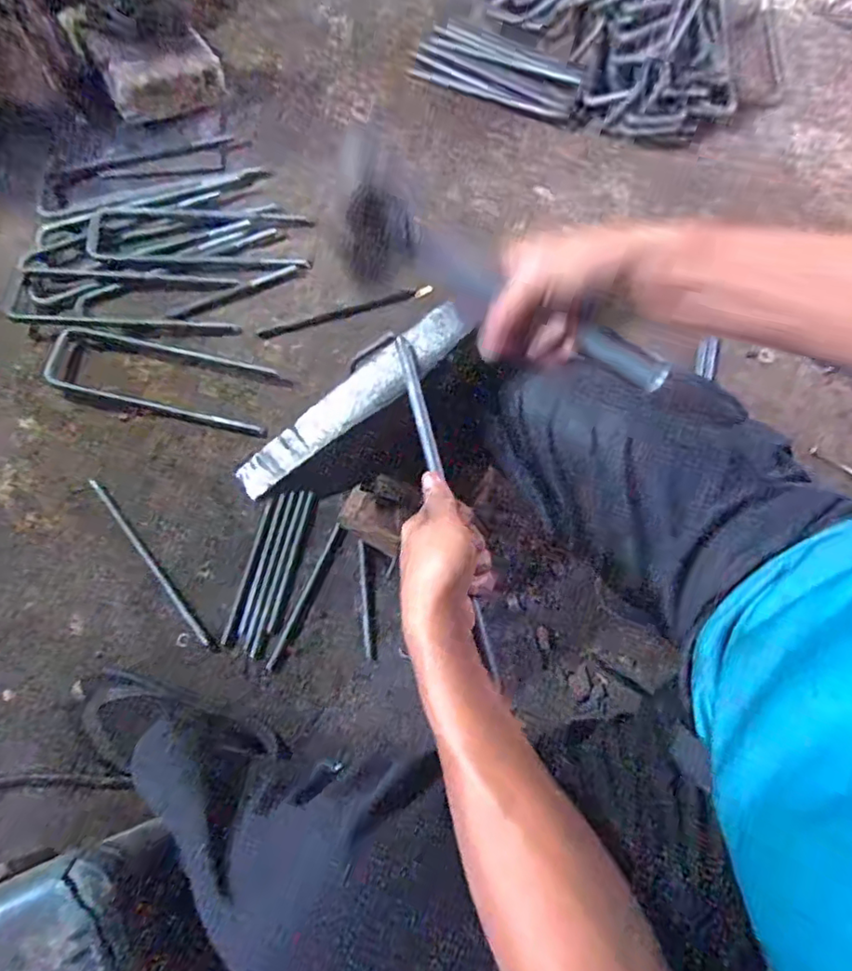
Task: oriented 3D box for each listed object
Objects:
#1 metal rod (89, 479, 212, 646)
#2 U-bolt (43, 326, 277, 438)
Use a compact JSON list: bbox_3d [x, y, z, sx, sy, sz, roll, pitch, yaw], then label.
[{"bbox_3d":[-0.376,0.102,0.787,0.012,0.015,0.284,-39,73,-12],"label":"metal rod"},{"bbox_3d":[-0.404,-0.168,0.886,0.353,0.011,0.112,13,70,7],"label":"U-bolt"}]

